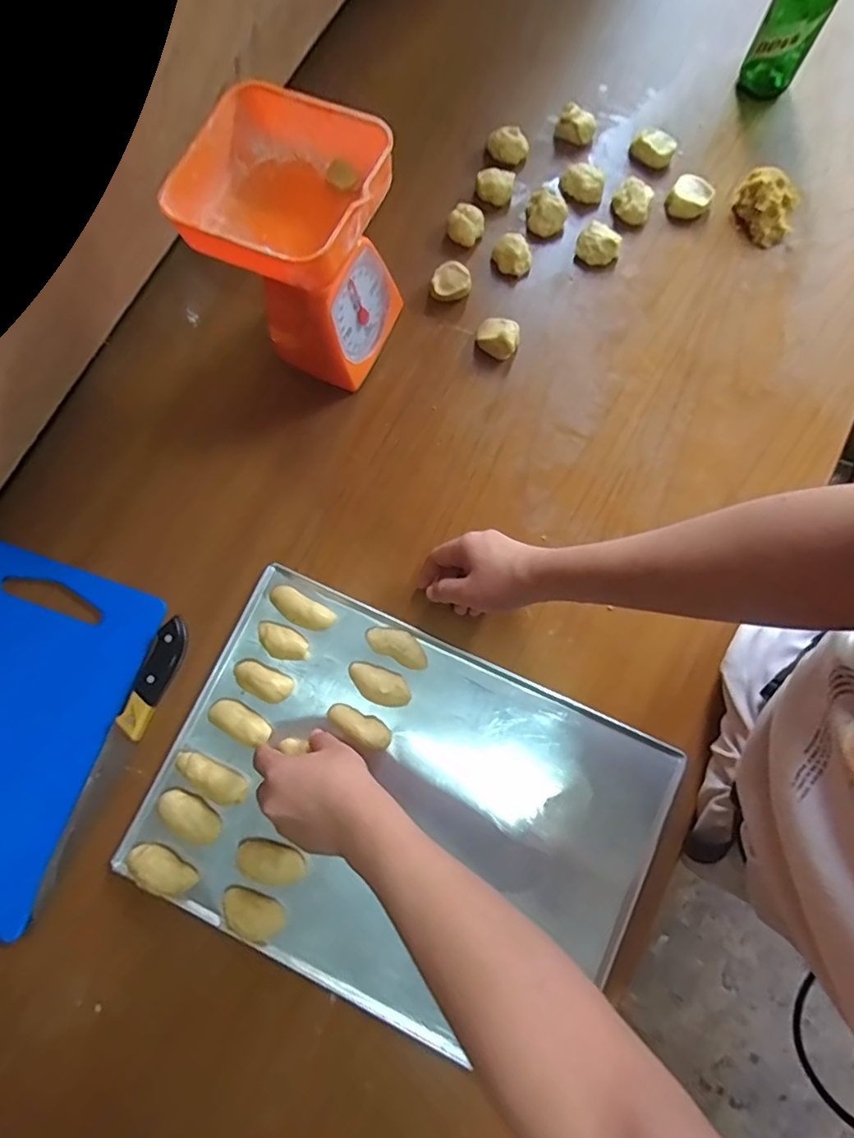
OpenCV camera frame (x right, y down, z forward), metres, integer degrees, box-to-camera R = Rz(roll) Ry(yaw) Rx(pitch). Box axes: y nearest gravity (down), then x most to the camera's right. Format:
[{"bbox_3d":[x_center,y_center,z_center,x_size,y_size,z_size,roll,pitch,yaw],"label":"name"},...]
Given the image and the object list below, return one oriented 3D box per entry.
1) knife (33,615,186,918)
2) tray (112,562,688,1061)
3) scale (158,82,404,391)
[{"bbox_3d":[-0.305,0.182,0.538,0.032,0.021,0.280,25,80,5],"label":"knife"},{"bbox_3d":[-0.025,0.226,0.526,0.446,0.034,0.318,24,80,5],"label":"tray"},{"bbox_3d":[-0.119,-0.298,0.525,0.153,0.189,0.144,27,80,6],"label":"scale"}]

